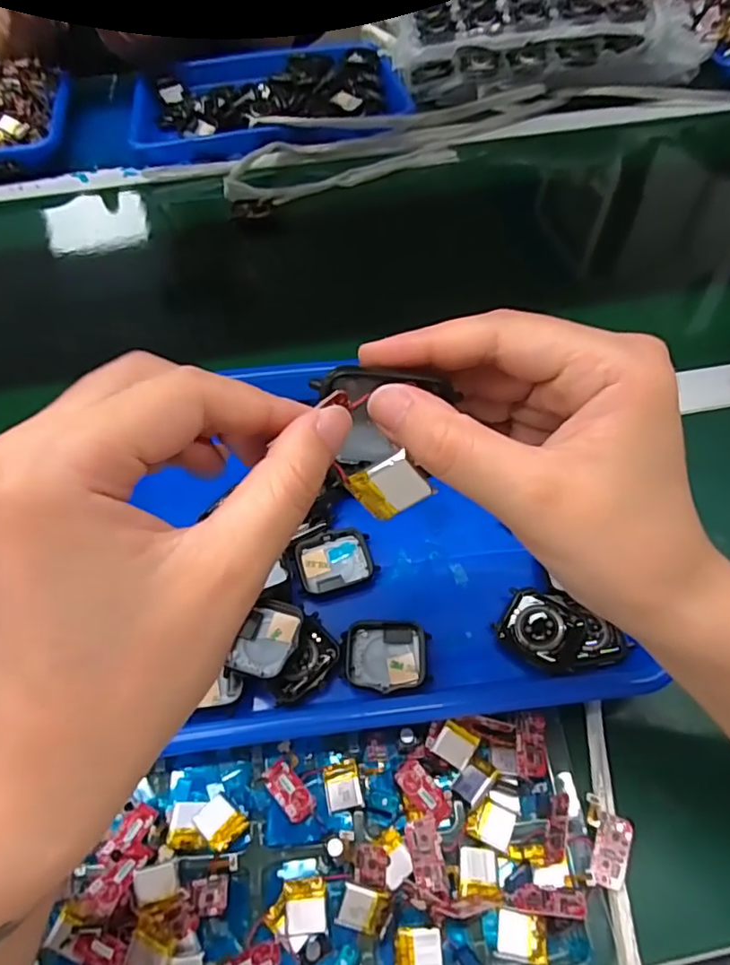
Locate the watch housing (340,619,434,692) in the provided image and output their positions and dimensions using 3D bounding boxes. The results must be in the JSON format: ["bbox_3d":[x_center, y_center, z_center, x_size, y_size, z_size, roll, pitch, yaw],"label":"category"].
[{"bbox_3d":[0.011,0.092,0.309,0.044,0.013,0.035,0,54,2],"label":"watch housing"}]

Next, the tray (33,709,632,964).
[{"bbox_3d":[-0.013,0.174,0.267,0.248,0.022,0.106,-5,54,-1],"label":"tray"}]

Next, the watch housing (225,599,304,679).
[{"bbox_3d":[-0.049,0.084,0.308,0.031,0.017,0.042,13,56,11],"label":"watch housing"}]

